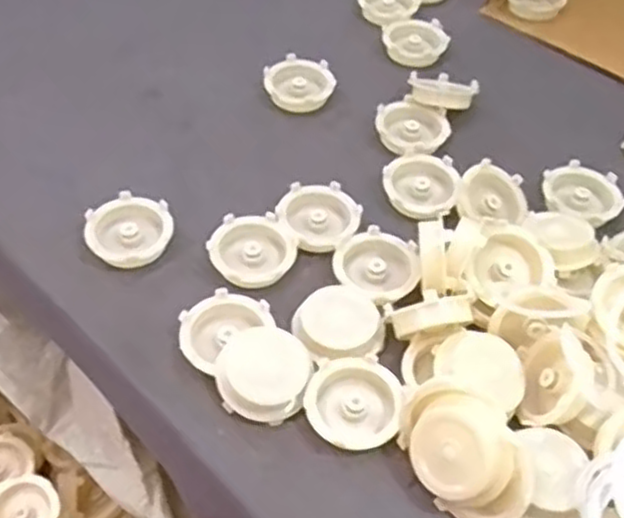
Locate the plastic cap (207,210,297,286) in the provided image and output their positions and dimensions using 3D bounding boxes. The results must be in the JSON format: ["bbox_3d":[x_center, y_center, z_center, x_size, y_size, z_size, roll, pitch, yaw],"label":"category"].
[{"bbox_3d":[-0.041,-0.007,0.512,0.057,0.011,0.056,2,52,-2],"label":"plastic cap"}]

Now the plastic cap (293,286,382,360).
[{"bbox_3d":[0.017,0.041,0.472,0.053,0.017,0.046,-7,53,-9],"label":"plastic cap"}]

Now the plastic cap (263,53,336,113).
[{"bbox_3d":[-0.010,-0.150,0.638,0.056,0.012,0.056,2,52,-2],"label":"plastic cap"}]

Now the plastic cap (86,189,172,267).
[{"bbox_3d":[-0.128,-0.020,0.520,0.057,0.017,0.059,2,52,-2],"label":"plastic cap"}]

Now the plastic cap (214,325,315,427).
[{"bbox_3d":[-0.028,0.068,0.448,0.055,0.021,0.055,2,52,-2],"label":"plastic cap"}]

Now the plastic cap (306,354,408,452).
[{"bbox_3d":[0.026,0.084,0.443,0.057,0.016,0.057,2,52,-2],"label":"plastic cap"}]

